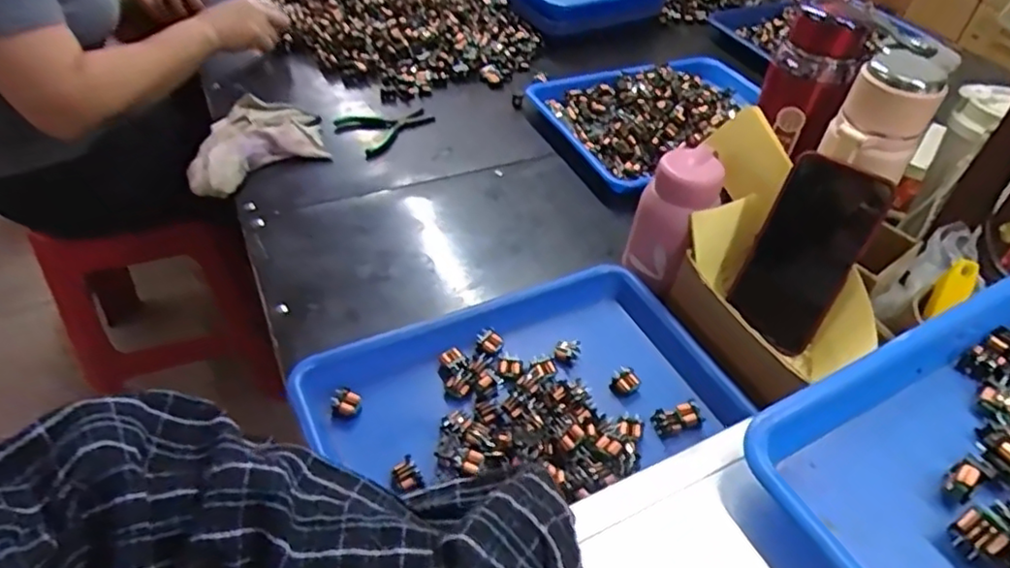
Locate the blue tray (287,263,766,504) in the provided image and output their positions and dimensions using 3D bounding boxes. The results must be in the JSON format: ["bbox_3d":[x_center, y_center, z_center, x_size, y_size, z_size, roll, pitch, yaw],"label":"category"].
[{"bbox_3d":[0.022,0.090,0.524,0.351,0.036,0.207,-18,50,-21],"label":"blue tray"}]

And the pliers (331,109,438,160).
[{"bbox_3d":[-0.154,-0.206,0.827,0.117,0.007,0.092,-32,55,-30],"label":"pliers"}]

